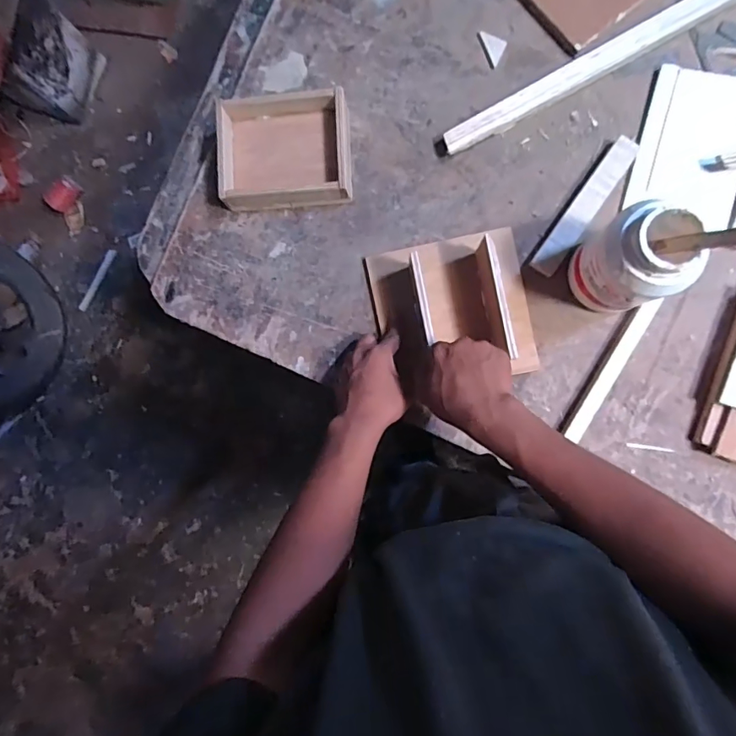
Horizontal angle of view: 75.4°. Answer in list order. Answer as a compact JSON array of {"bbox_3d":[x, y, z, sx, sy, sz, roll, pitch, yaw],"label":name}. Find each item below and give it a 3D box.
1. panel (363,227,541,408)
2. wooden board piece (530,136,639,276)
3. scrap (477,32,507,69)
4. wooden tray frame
[{"bbox_3d":[0.101,-0.073,0.574,0.190,0.077,0.178,-11,86,5],"label":"panel"},{"bbox_3d":[0.265,-0.199,0.582,0.030,0.018,0.187,34,91,6],"label":"wooden board piece"},{"bbox_3d":[0.160,-0.408,0.604,0.028,0.004,0.050,-21,85,4],"label":"scrap"},{"bbox_3d":[-0.104,-0.275,0.606,0.159,0.048,0.133,-2,87,5],"label":"wooden tray frame"}]

